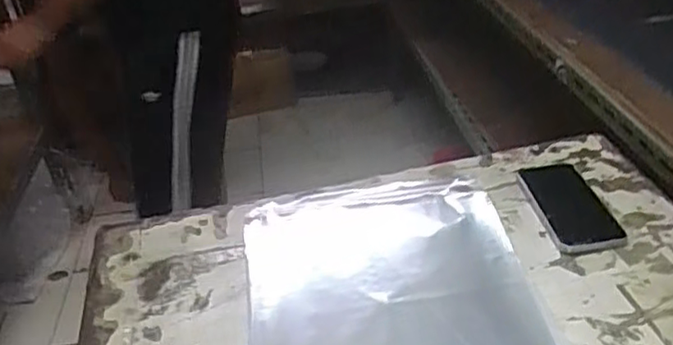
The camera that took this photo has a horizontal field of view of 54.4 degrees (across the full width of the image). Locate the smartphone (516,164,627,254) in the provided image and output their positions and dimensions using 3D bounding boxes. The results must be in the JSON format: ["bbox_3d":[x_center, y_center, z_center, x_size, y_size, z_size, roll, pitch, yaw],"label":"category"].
[{"bbox_3d":[0.285,0.041,0.813,0.080,0.008,0.169,-9,34,-2],"label":"smartphone"}]

